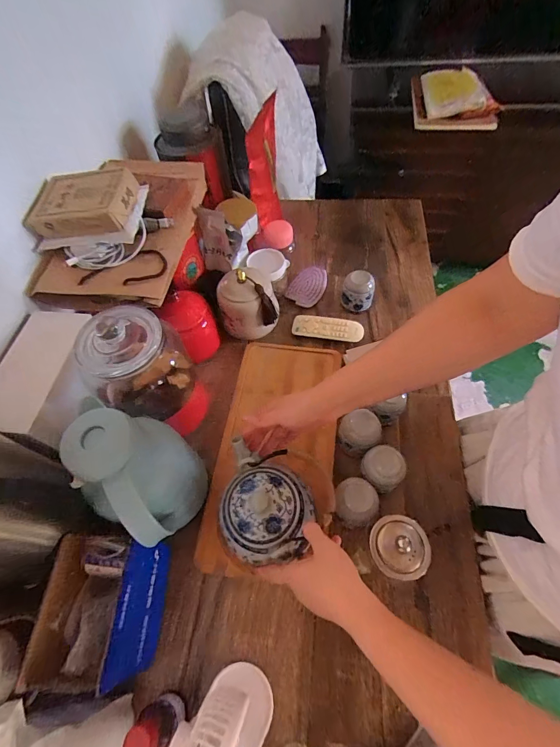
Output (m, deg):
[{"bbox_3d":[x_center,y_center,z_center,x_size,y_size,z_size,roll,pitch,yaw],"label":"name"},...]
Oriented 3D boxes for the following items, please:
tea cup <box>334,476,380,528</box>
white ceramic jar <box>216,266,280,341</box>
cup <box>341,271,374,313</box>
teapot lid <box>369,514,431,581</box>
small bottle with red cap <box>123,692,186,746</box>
[{"bbox_3d":[0.111,0.188,0.505,0.059,0.040,0.064,-2,60,3],"label":"tea cup"},{"bbox_3d":[-0.066,-0.144,0.677,0.112,0.111,0.111,-12,60,-3],"label":"white ceramic jar"},{"bbox_3d":[0.166,-0.170,0.733,0.065,0.077,0.055,12,61,11],"label":"cup"},{"bbox_3d":[0.155,0.219,0.438,0.074,0.026,0.073,-2,60,3],"label":"teapot lid"},{"bbox_3d":[-0.138,0.401,0.397,0.042,0.106,0.043,-2,60,3],"label":"small bottle with red cap"}]

